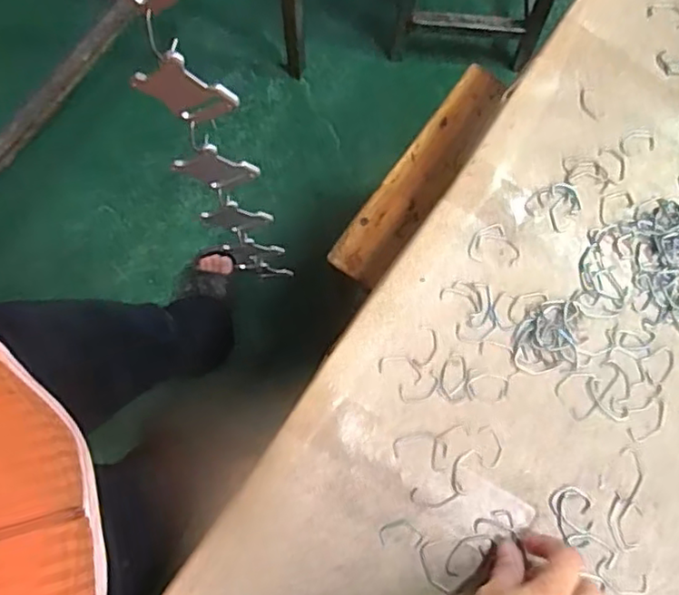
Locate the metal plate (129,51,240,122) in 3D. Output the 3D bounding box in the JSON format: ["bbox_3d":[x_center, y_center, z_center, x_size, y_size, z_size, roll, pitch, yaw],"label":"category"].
[{"bbox_3d":[-0.078,-0.106,0.324,0.046,0.044,0.005,-3,66,44],"label":"metal plate"}]

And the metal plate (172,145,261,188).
[{"bbox_3d":[-0.080,-0.083,0.407,0.054,0.057,0.006,4,76,1],"label":"metal plate"}]

